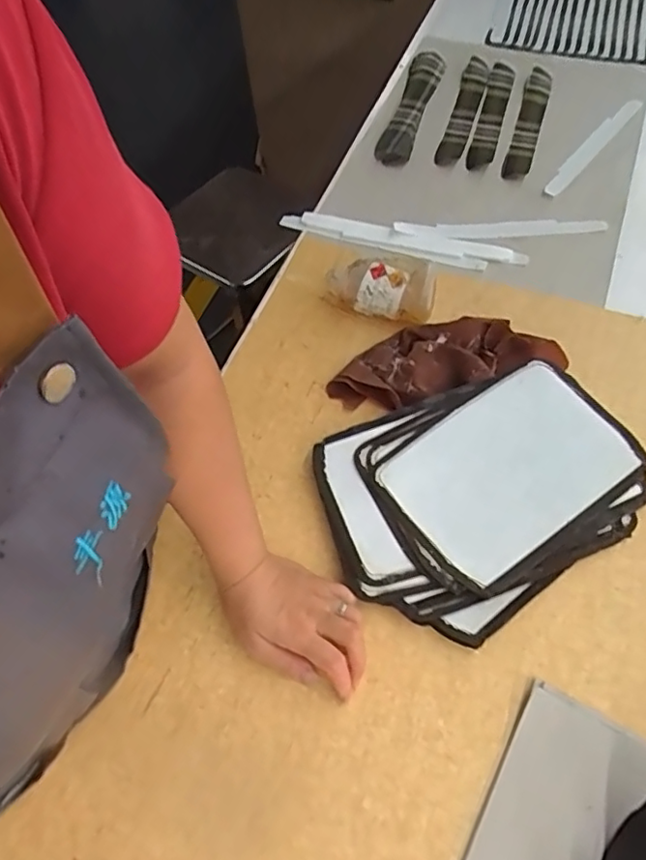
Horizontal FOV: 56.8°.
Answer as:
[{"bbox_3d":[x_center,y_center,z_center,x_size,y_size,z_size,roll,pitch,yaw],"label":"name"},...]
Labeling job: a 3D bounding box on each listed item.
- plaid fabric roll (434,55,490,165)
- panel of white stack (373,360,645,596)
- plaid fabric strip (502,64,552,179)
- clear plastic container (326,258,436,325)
[{"bbox_3d":[0.207,-0.470,0.873,0.040,0.021,0.243,13,59,13],"label":"plaid fabric roll"},{"bbox_3d":[0.173,0.033,0.546,0.217,0.012,0.150,-33,60,-16],"label":"panel of white stack"},{"bbox_3d":[0.299,-0.444,0.870,0.039,0.034,0.251,14,59,14],"label":"plaid fabric strip"},{"bbox_3d":[0.065,-0.156,0.657,0.118,0.054,0.050,18,60,16],"label":"clear plastic container"}]

